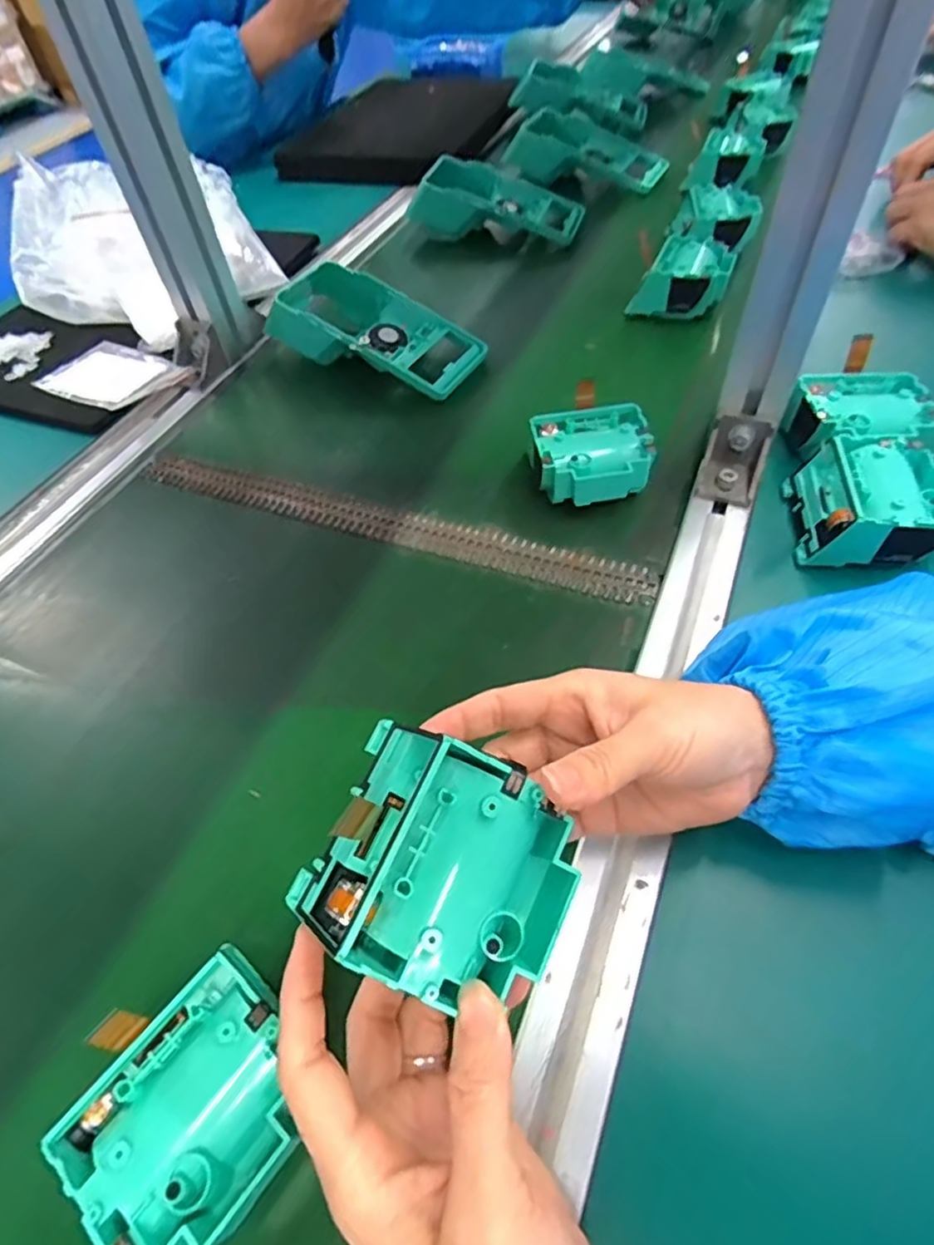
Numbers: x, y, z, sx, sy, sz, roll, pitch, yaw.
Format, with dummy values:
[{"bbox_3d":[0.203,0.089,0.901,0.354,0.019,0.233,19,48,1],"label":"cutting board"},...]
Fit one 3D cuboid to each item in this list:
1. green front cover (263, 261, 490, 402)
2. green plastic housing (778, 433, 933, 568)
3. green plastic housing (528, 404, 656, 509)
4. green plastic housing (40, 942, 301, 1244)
[{"bbox_3d":[-0.086,-0.252,0.543,0.205,0.056,0.091,24,59,22],"label":"green front cover"},{"bbox_3d":[0.238,-0.070,0.370,0.080,0.039,0.078,4,54,10],"label":"green plastic housing"},{"bbox_3d":[0.082,-0.106,0.416,0.076,0.039,0.066,-2,53,6],"label":"green plastic housing"},{"bbox_3d":[-0.093,0.169,0.221,0.064,0.029,0.076,36,65,27],"label":"green plastic housing"}]

